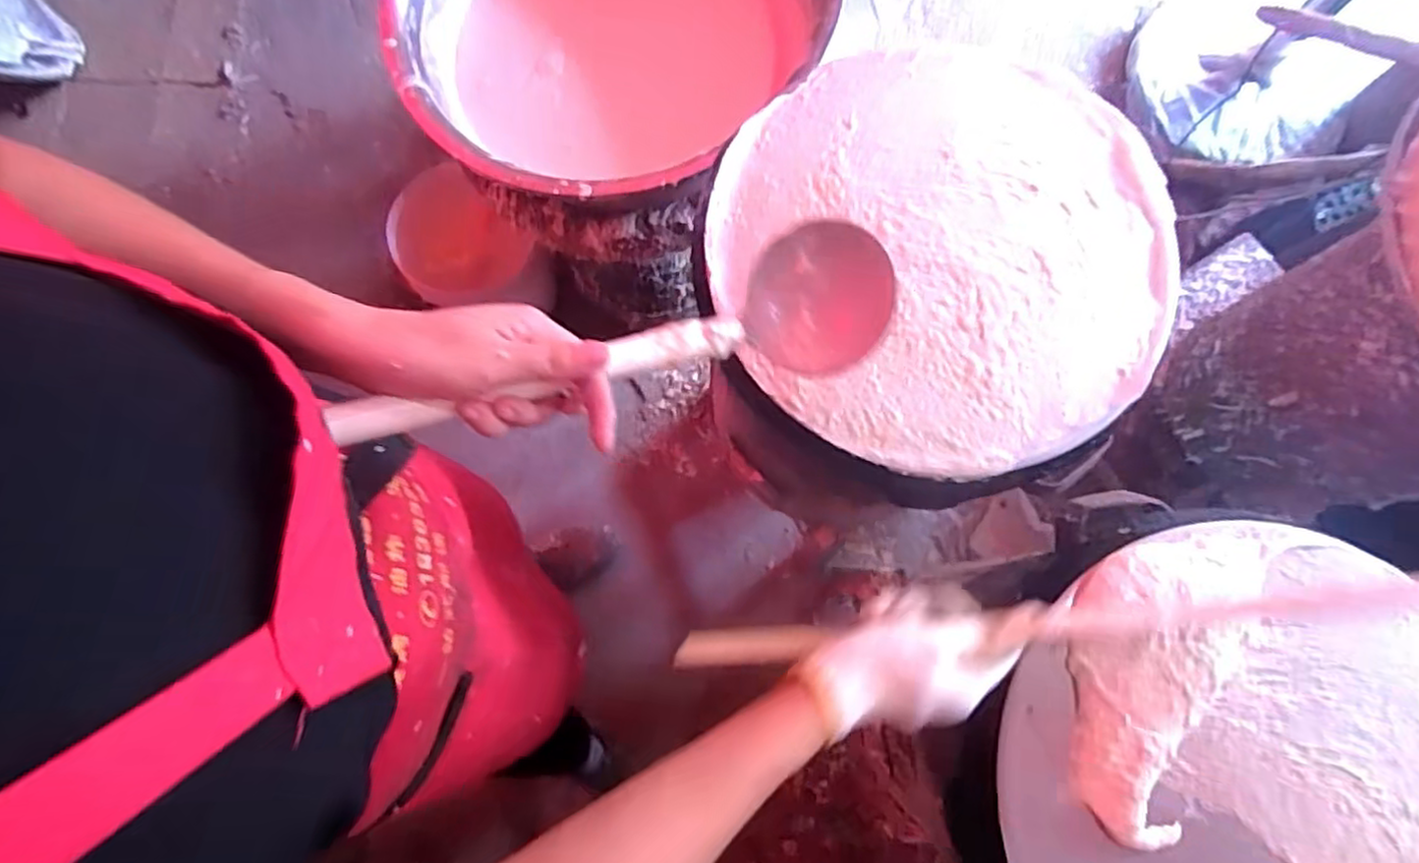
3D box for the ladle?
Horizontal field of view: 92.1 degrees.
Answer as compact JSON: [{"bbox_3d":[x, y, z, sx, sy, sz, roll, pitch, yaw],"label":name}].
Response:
[{"bbox_3d":[-0.044,-0.049,0.394,0.318,0.063,0.090,-16,77,-19],"label":"ladle"}]

